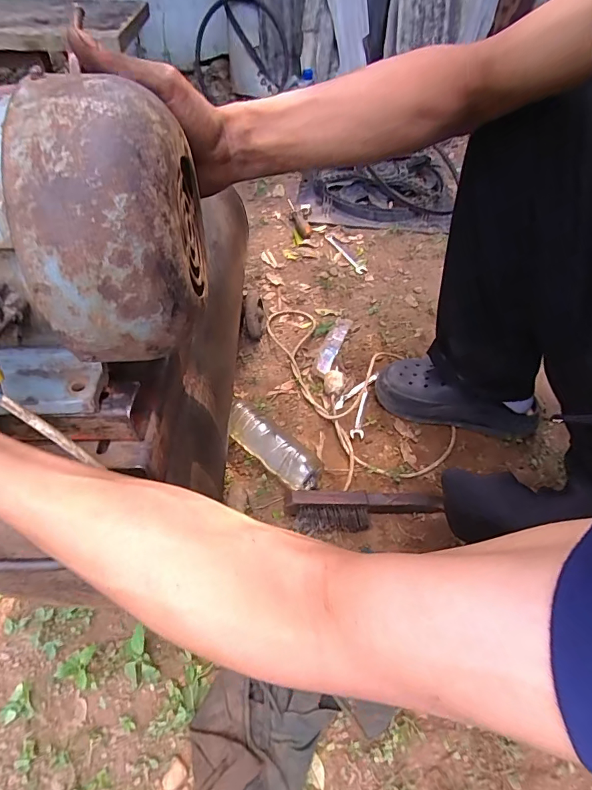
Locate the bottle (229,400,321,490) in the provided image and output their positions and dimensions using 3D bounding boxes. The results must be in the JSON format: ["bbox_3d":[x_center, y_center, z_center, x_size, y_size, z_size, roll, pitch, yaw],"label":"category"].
[{"bbox_3d":[-0.042,0.078,0.662,0.062,0.071,0.187,-37,62,-28],"label":"bottle"}]

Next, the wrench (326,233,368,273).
[{"bbox_3d":[0.129,-0.375,1.099,0.029,0.011,0.203,-17,55,-17],"label":"wrench"}]

